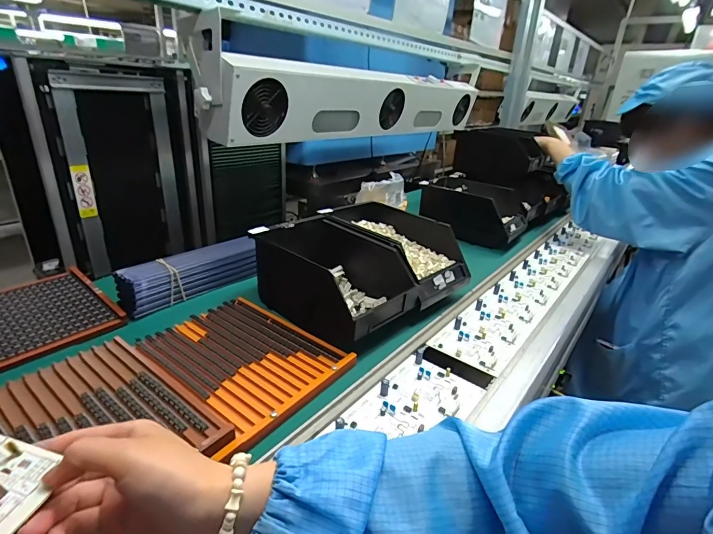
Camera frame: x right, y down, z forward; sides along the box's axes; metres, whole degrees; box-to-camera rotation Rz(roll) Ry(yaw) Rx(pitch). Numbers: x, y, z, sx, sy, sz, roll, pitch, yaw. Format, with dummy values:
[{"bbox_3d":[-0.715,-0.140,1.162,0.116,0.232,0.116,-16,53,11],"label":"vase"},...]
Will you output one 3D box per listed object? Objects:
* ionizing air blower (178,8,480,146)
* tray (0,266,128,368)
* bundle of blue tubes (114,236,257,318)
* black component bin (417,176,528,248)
[{"bbox_3d":[0.077,-0.512,1.190,0.141,0.197,1.186,20,29,34],"label":"ionizing air blower"},{"bbox_3d":[-0.475,0.074,0.528,0.200,0.019,0.233,19,29,32],"label":"tray"},{"bbox_3d":[-0.263,0.013,0.631,0.210,0.063,0.065,-16,30,-35],"label":"bundle of blue tubes"},{"bbox_3d":[0.307,-0.142,1.027,0.237,0.131,0.204,14,26,24],"label":"black component bin"}]

